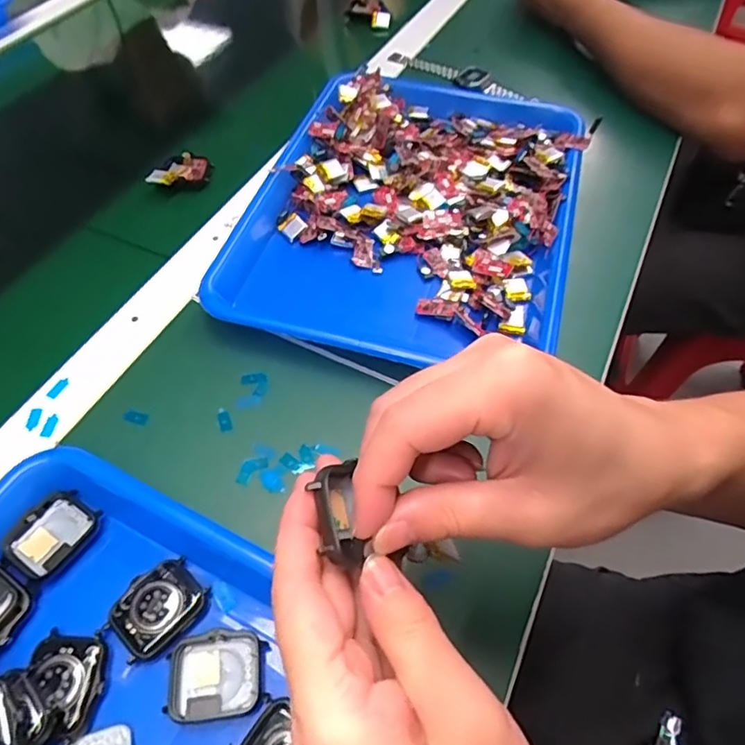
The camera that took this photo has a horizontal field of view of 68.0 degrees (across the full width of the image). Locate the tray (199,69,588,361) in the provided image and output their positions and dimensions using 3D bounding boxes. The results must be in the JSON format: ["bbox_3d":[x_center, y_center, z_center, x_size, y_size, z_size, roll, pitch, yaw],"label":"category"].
[{"bbox_3d":[0.037,-0.148,0.470,0.262,0.033,0.336,13,57,8],"label":"tray"}]

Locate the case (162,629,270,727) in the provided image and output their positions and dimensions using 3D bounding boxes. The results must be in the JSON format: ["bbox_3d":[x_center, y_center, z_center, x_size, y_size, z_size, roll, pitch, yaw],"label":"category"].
[{"bbox_3d":[-0.077,0.150,0.273,0.045,0.010,0.039,-6,56,-5],"label":"case"}]

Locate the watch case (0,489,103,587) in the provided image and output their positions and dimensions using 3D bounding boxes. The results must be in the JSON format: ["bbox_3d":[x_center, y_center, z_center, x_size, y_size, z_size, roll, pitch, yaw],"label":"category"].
[{"bbox_3d":[-0.179,0.090,0.307,0.035,0.008,0.047,30,61,18],"label":"watch case"}]

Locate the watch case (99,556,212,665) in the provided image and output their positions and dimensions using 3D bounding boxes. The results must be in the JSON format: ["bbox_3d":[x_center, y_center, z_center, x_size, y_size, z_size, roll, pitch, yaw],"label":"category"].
[{"bbox_3d":[-0.112,0.122,0.286,0.038,0.007,0.045,36,63,21],"label":"watch case"}]

